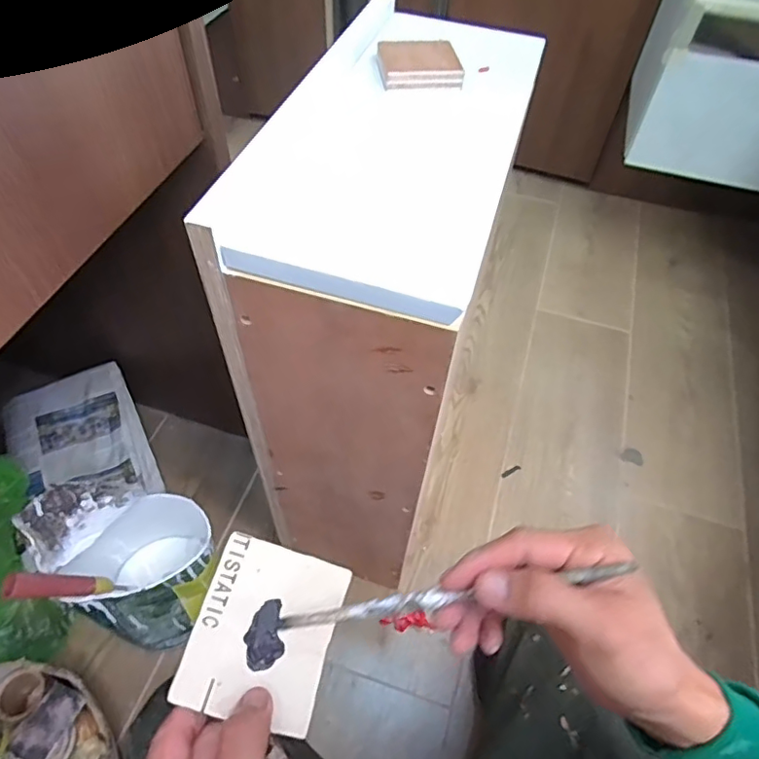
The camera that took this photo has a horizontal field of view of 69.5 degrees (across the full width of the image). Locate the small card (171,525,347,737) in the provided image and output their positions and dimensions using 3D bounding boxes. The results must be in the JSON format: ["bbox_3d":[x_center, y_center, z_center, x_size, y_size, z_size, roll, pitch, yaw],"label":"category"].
[{"bbox_3d":[-0.063,0.141,0.310,0.075,0.017,0.087,23,62,-11],"label":"small card"}]

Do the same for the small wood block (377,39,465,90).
[{"bbox_3d":[0.036,-0.290,0.504,0.072,0.019,0.058,-4,54,-6],"label":"small wood block"}]

